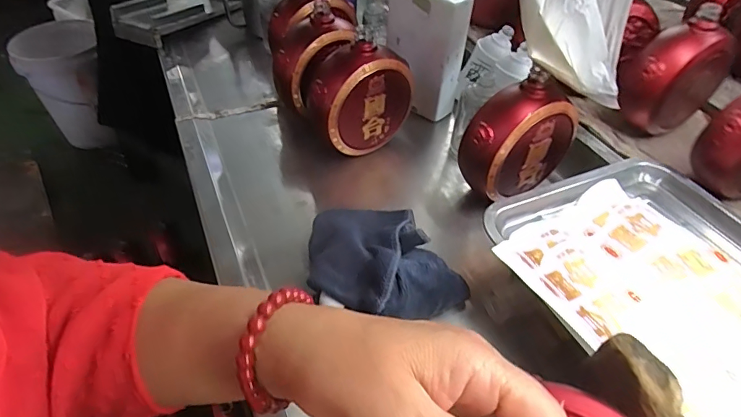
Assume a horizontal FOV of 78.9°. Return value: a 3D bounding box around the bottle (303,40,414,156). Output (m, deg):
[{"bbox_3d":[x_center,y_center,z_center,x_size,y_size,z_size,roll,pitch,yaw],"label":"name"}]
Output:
[{"bbox_3d":[-0.013,-0.148,0.573,0.135,0.124,0.080,-23,52,-22],"label":"bottle"}]

